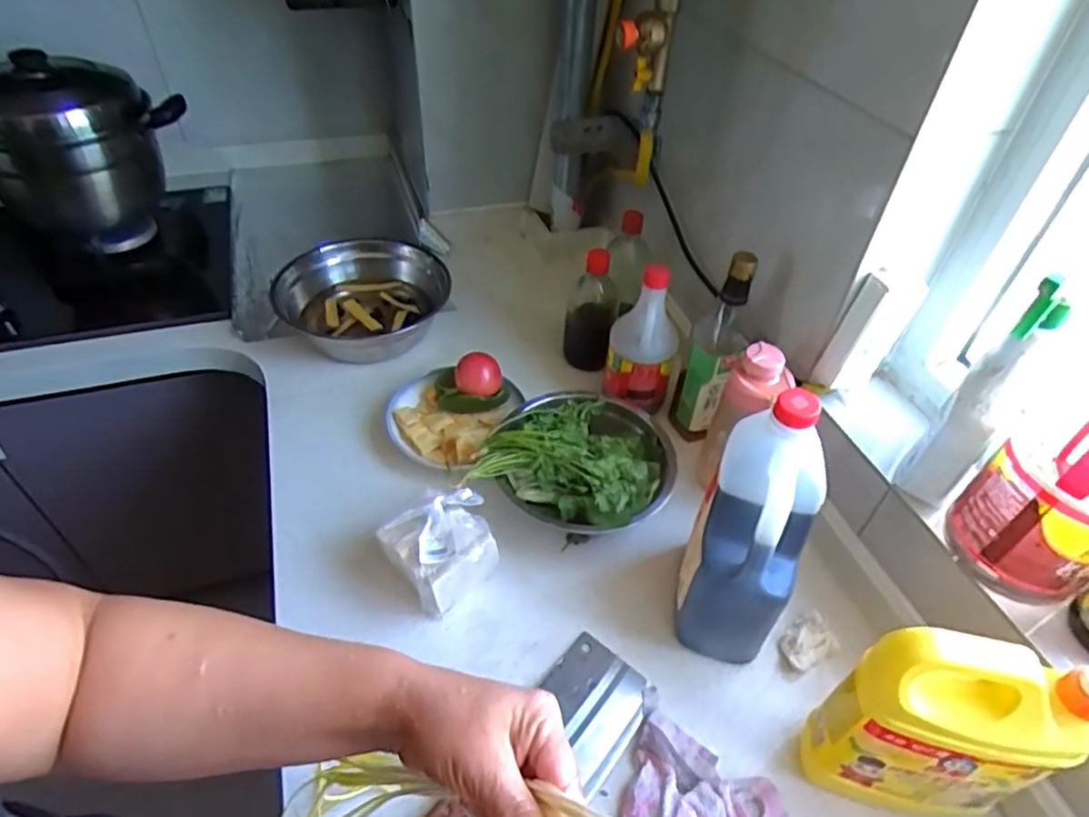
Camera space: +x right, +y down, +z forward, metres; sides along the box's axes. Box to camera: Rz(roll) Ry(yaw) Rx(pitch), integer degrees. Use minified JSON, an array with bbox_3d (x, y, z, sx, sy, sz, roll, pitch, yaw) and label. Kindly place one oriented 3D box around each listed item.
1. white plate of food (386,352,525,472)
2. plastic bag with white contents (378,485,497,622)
[{"bbox_3d":[-0.123,0.001,0.808,0.146,0.084,0.156,2,45,-1],"label":"white plate of food"},{"bbox_3d":[-0.098,0.142,0.641,0.098,0.102,0.083,-29,53,-28],"label":"plastic bag with white contents"}]

